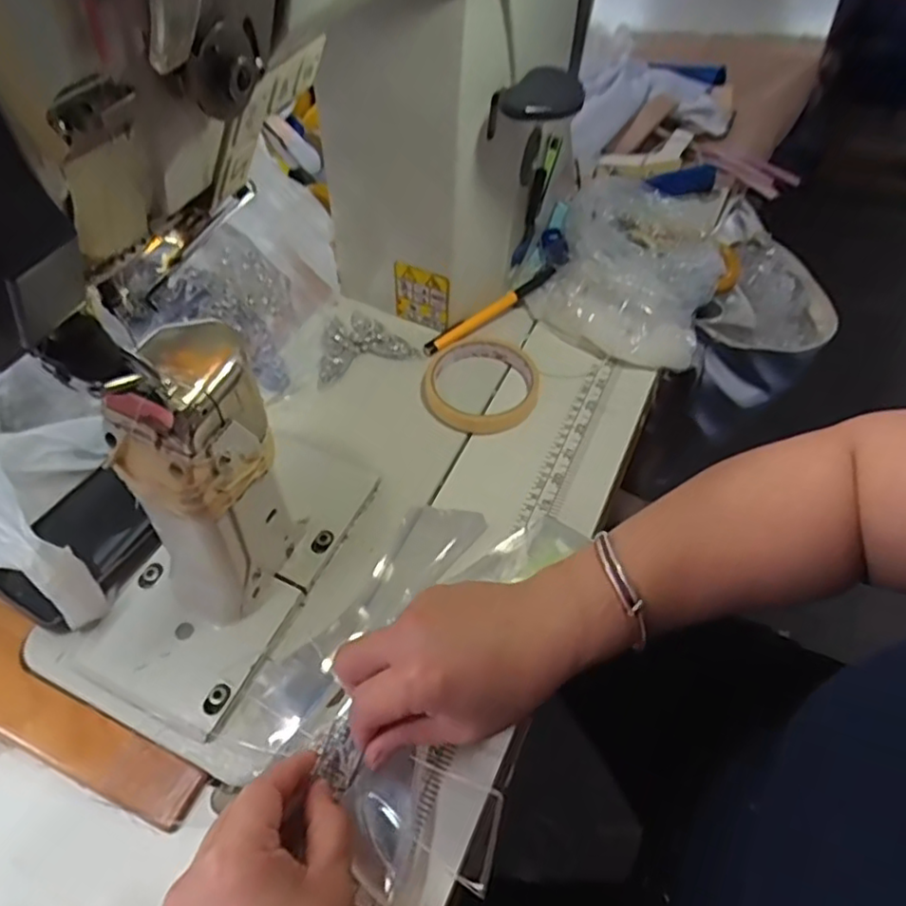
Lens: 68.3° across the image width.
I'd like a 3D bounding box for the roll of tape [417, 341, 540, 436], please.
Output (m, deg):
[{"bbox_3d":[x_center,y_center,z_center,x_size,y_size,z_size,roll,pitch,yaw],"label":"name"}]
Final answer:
[{"bbox_3d":[0.024,-0.056,0.532,0.088,0.013,0.093,-3,50,3],"label":"roll of tape"}]

